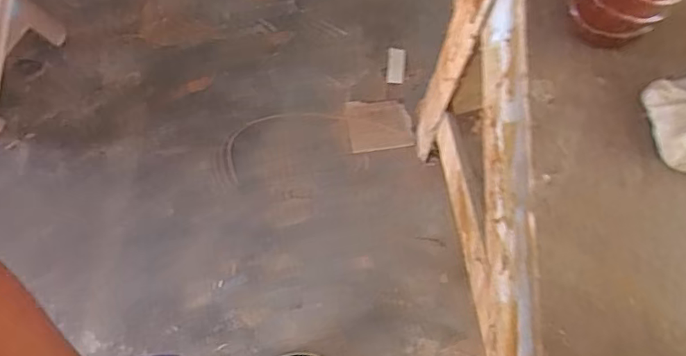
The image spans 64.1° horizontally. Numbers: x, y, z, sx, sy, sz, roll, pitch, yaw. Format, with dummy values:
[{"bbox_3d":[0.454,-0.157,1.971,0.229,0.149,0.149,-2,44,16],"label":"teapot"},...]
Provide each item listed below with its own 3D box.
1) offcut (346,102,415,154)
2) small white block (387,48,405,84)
[{"bbox_3d":[0.093,-0.137,1.395,0.159,0.010,0.135,-8,74,-3],"label":"offcut"},{"bbox_3d":[0.139,-0.295,1.437,0.045,0.006,0.102,6,74,1],"label":"small white block"}]

